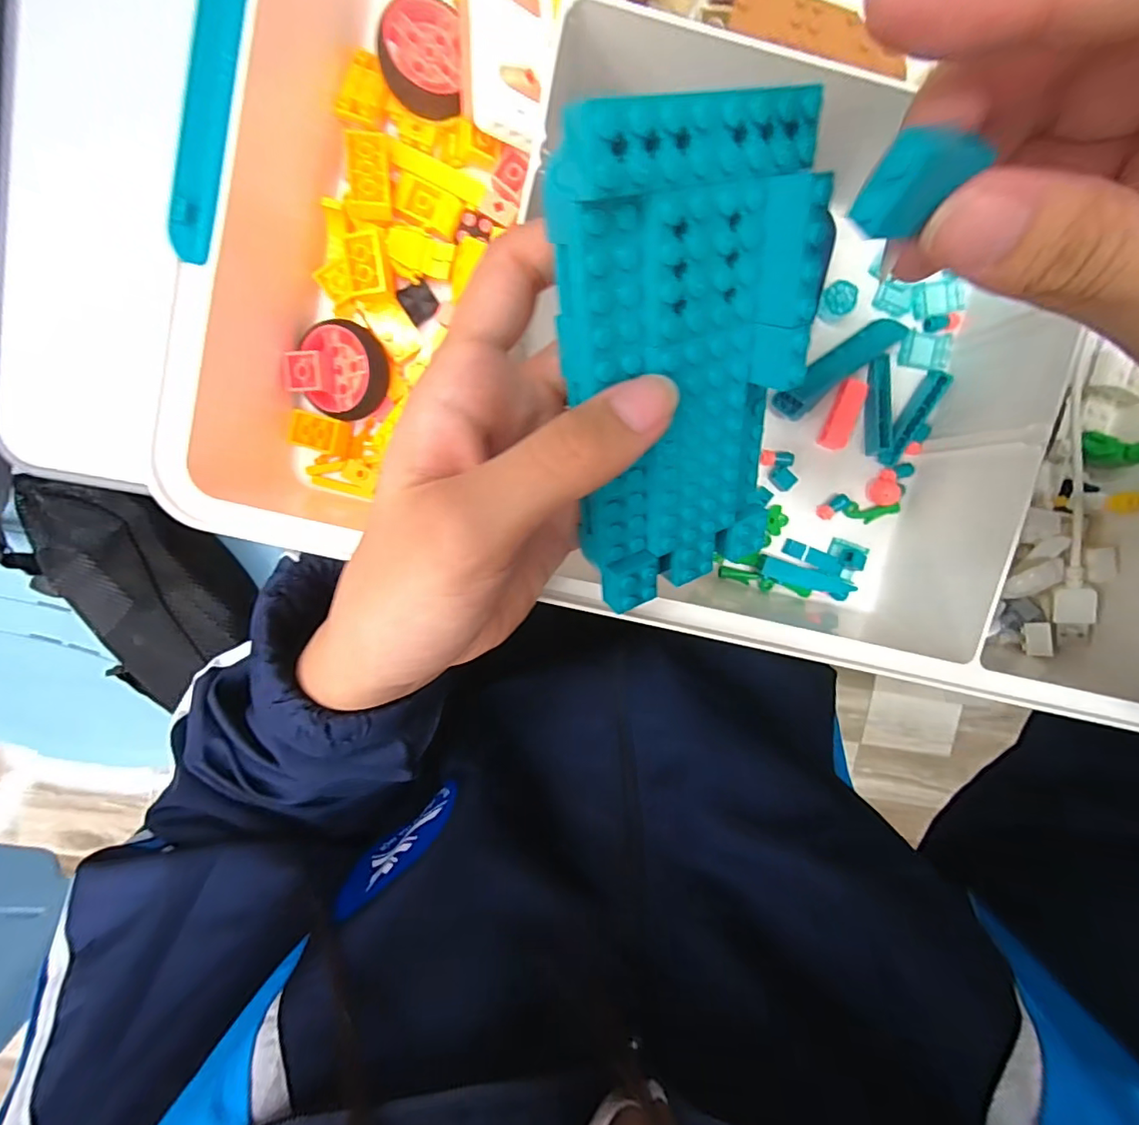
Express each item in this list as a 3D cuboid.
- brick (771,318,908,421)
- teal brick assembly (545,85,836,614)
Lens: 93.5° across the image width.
[{"bbox_3d":[0.127,-0.093,0.251,0.070,0.010,0.016,-38,97,2],"label":"brick"},{"bbox_3d":[0.033,-0.045,0.144,0.067,0.018,0.123,-18,127,-14],"label":"teal brick assembly"}]

